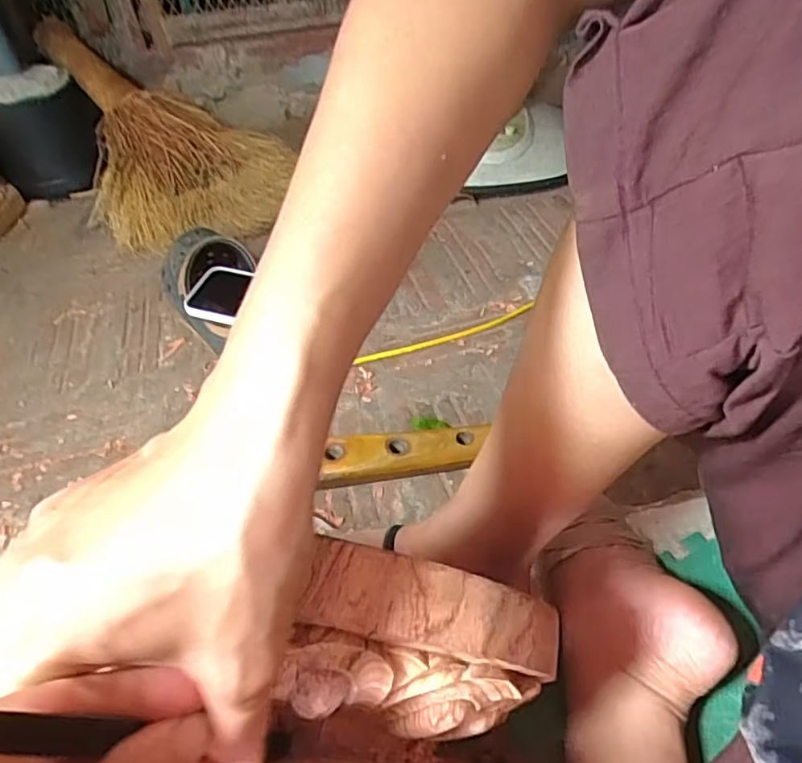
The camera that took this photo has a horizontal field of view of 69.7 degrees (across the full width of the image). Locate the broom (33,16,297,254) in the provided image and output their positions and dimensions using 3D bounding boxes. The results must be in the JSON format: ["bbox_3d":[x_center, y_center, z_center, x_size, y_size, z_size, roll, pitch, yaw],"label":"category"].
[{"bbox_3d":[-0.411,-0.359,0.887,0.536,0.070,0.275,32,67,9],"label":"broom"}]

